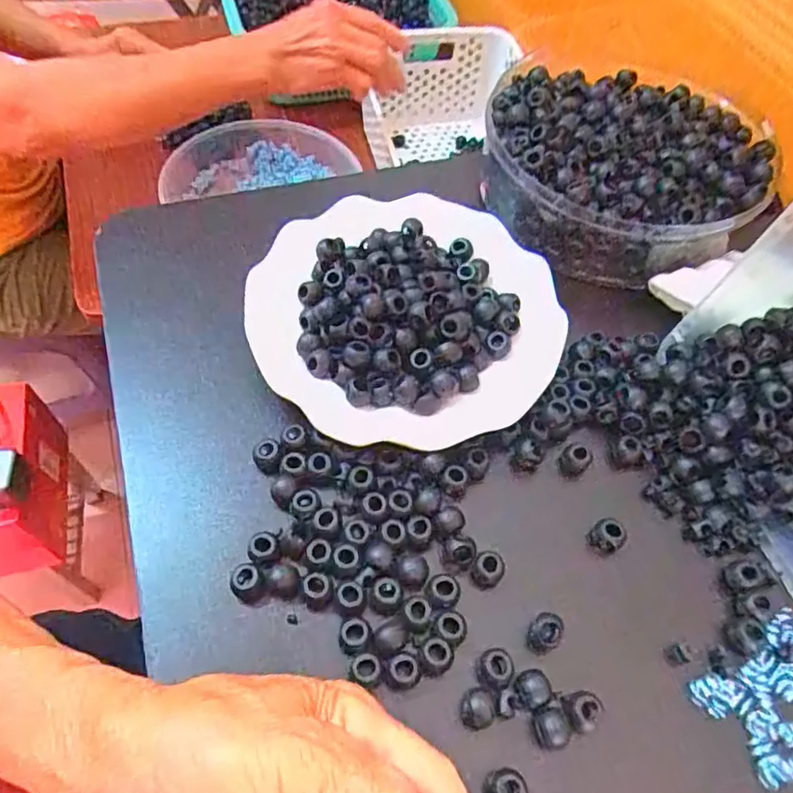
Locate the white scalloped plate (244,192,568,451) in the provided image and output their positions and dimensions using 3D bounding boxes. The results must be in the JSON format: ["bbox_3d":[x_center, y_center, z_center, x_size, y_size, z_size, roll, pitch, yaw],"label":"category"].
[{"bbox_3d":[0.009,-0.053,0.359,0.179,0.032,0.176,2,58,-3],"label":"white scalloped plate"}]

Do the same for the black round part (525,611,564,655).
[{"bbox_3d":[0.069,0.111,0.284,0.016,0.014,0.014,-33,65,-22],"label":"black round part"}]

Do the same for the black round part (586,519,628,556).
[{"bbox_3d":[0.107,0.071,0.308,0.013,0.017,0.016,-38,67,-24],"label":"black round part"}]

